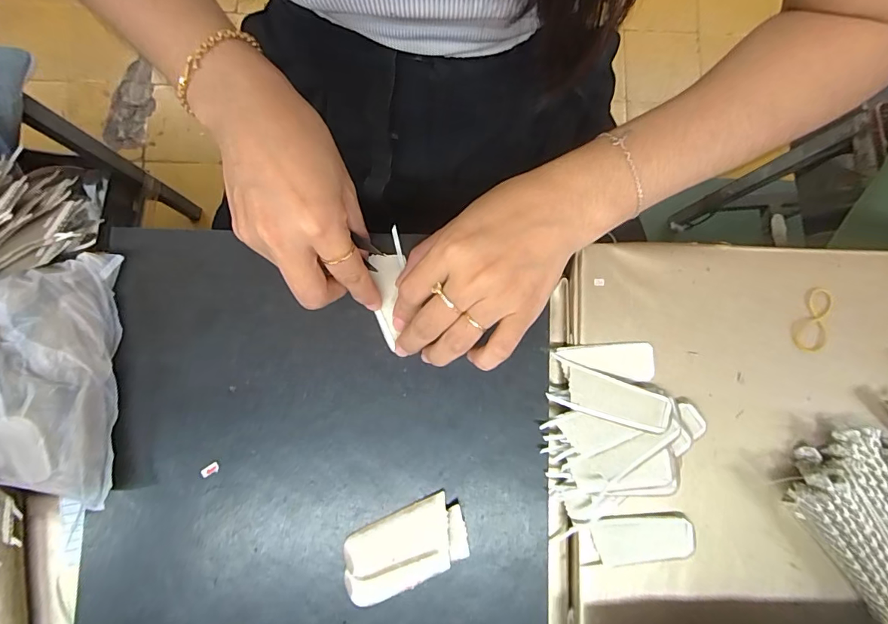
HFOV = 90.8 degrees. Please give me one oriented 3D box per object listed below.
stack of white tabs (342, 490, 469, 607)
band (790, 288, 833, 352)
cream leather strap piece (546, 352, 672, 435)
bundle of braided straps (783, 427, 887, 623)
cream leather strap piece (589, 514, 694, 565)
[{"bbox_3d":[-0.026,0.153,0.281,0.082,0.006,0.045,-23,86,-4],"label":"stack of white tabs"},{"bbox_3d":[0.279,0.006,0.332,0.027,0.004,0.050,15,85,2],"label":"band"},{"bbox_3d":[0.115,0.059,0.304,0.080,0.009,0.032,22,85,0],"label":"cream leather strap piece"},{"bbox_3d":[0.311,0.159,0.297,0.079,0.023,0.155,-34,87,-4],"label":"bundle of braided straps"},{"bbox_3d":[0.140,0.160,0.307,0.066,0.009,0.030,-4,85,-2],"label":"cream leather strap piece"}]

